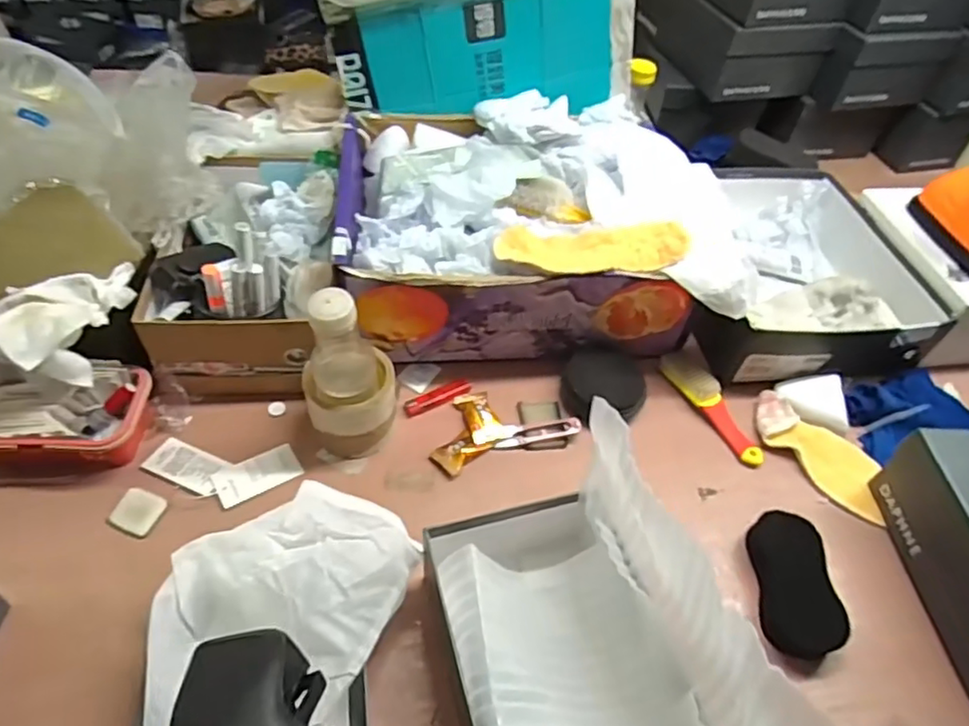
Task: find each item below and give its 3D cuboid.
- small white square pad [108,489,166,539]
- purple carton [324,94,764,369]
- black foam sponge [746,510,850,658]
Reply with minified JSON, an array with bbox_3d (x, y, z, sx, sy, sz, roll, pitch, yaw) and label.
[{"bbox_3d":[-0.324,0.139,0.597,0.041,0.008,0.040,19,51,11],"label":"small white square pad"},{"bbox_3d":[0.052,-0.167,0.775,0.436,0.183,0.325,3,49,-2],"label":"purple carton"},{"bbox_3d":[0.282,0.200,0.583,0.057,0.036,0.118,3,49,-2],"label":"black foam sponge"}]

